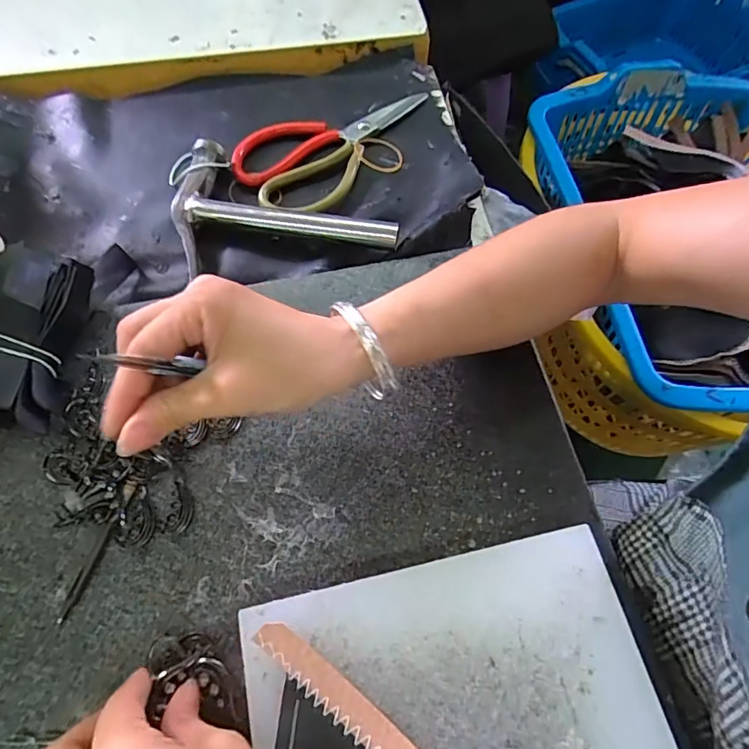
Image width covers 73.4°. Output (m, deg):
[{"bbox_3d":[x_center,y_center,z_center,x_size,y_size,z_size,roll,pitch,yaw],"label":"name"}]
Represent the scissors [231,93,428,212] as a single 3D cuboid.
[{"bbox_3d":[-0.026,-0.207,0.445,0.189,0.009,0.097,-37,71,-17],"label":"scissors"}]

